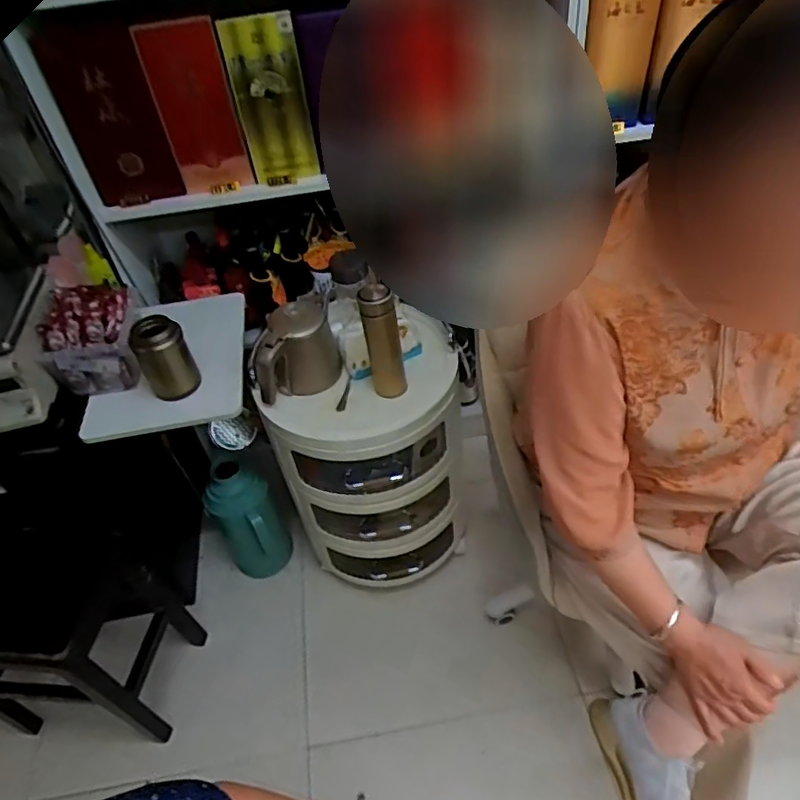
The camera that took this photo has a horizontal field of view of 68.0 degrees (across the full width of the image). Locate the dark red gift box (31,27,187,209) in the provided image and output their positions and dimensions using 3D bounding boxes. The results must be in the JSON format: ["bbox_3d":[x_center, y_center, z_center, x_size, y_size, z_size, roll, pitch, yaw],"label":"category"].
[{"bbox_3d":[-0.536,-0.525,1.121,0.160,0.298,0.065,-18,46,-10],"label":"dark red gift box"}]

